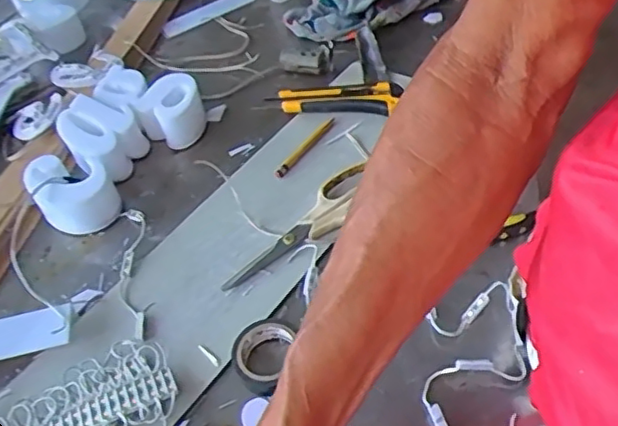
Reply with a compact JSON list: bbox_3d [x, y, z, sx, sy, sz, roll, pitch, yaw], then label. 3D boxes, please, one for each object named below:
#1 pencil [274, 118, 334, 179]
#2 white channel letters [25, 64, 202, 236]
[{"bbox_3d":[-0.004,-0.066,0.641,0.010,0.010,0.095,25,55,26],"label":"pencil"},{"bbox_3d":[-0.211,-0.075,0.651,0.131,0.045,0.204,21,54,24],"label":"white channel letters"}]

